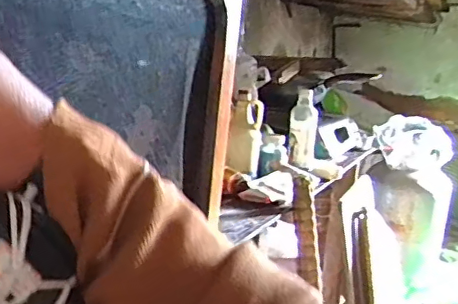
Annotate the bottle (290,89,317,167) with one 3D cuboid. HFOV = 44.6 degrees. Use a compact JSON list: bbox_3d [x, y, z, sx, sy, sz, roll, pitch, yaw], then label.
[{"bbox_3d":[0.182,-0.054,1.357,0.067,0.177,0.055,7,12,2],"label":"bottle"}]

